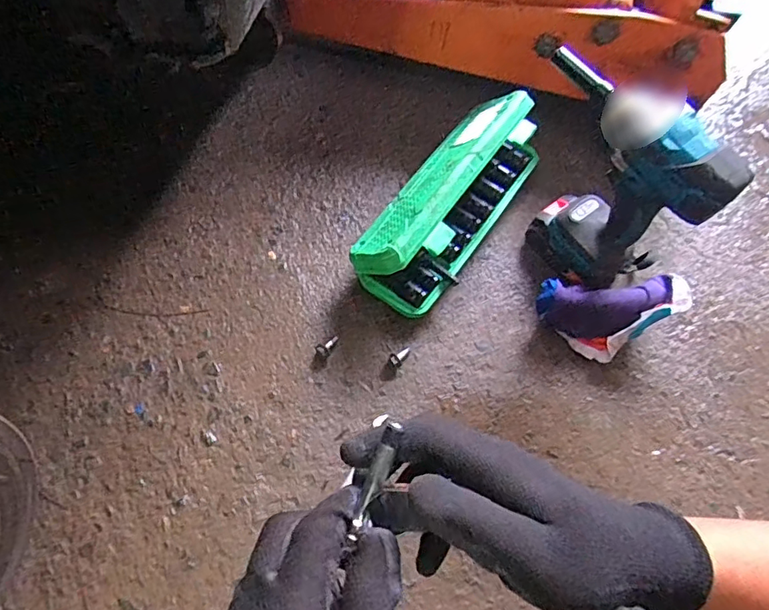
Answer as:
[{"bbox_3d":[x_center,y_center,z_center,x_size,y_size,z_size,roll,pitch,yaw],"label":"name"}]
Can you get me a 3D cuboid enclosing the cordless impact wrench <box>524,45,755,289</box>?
[{"bbox_3d":[0.238,-0.107,0.544,0.081,0.237,0.151,-29,72,-14],"label":"cordless impact wrench"}]

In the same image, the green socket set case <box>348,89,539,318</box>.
[{"bbox_3d":[0.078,-0.124,0.614,0.109,0.113,0.272,33,70,10],"label":"green socket set case"}]

